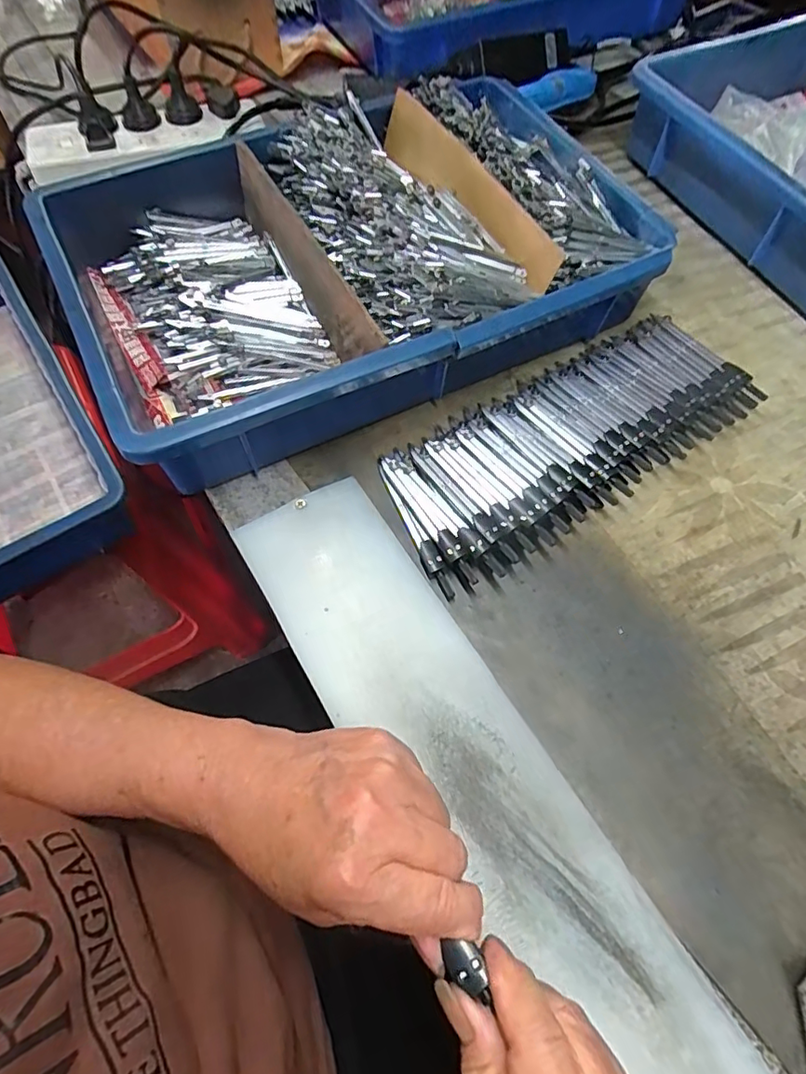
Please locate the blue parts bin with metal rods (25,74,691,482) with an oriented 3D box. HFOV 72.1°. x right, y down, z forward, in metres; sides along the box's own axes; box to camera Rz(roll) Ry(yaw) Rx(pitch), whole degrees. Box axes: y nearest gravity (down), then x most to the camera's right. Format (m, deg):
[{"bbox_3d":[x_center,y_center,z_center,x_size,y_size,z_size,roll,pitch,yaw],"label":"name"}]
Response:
[{"bbox_3d":[-0.033,-0.231,0.442,0.427,0.091,0.284,-24,67,-14],"label":"blue parts bin with metal rods"}]

